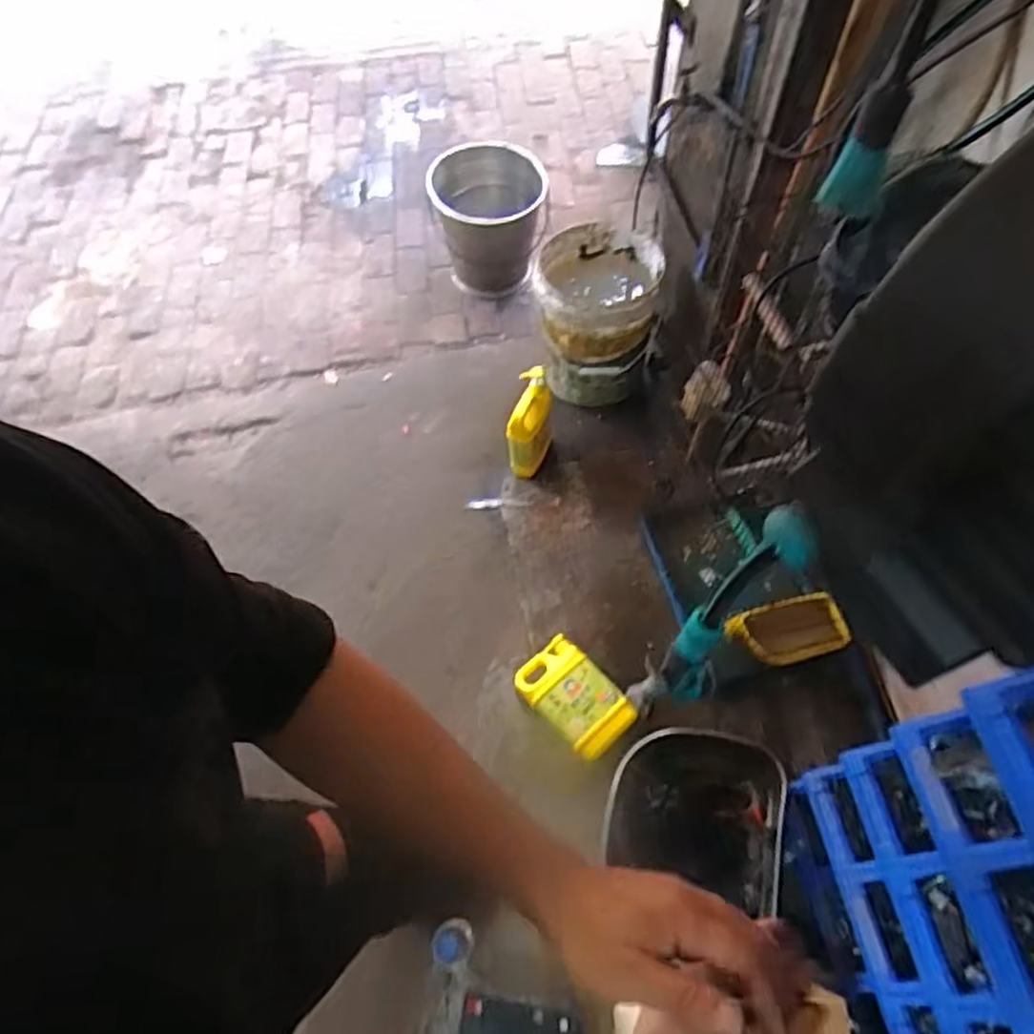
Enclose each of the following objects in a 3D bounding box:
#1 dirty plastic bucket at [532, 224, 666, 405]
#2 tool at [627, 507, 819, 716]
[{"bbox_3d":[0.195,-0.493,1.714,0.277,0.336,0.296,-1,61,2],"label":"dirty plastic bucket"},{"bbox_3d":[0.182,0.113,0.668,0.098,0.348,0.066,-36,65,-16],"label":"tool"}]

